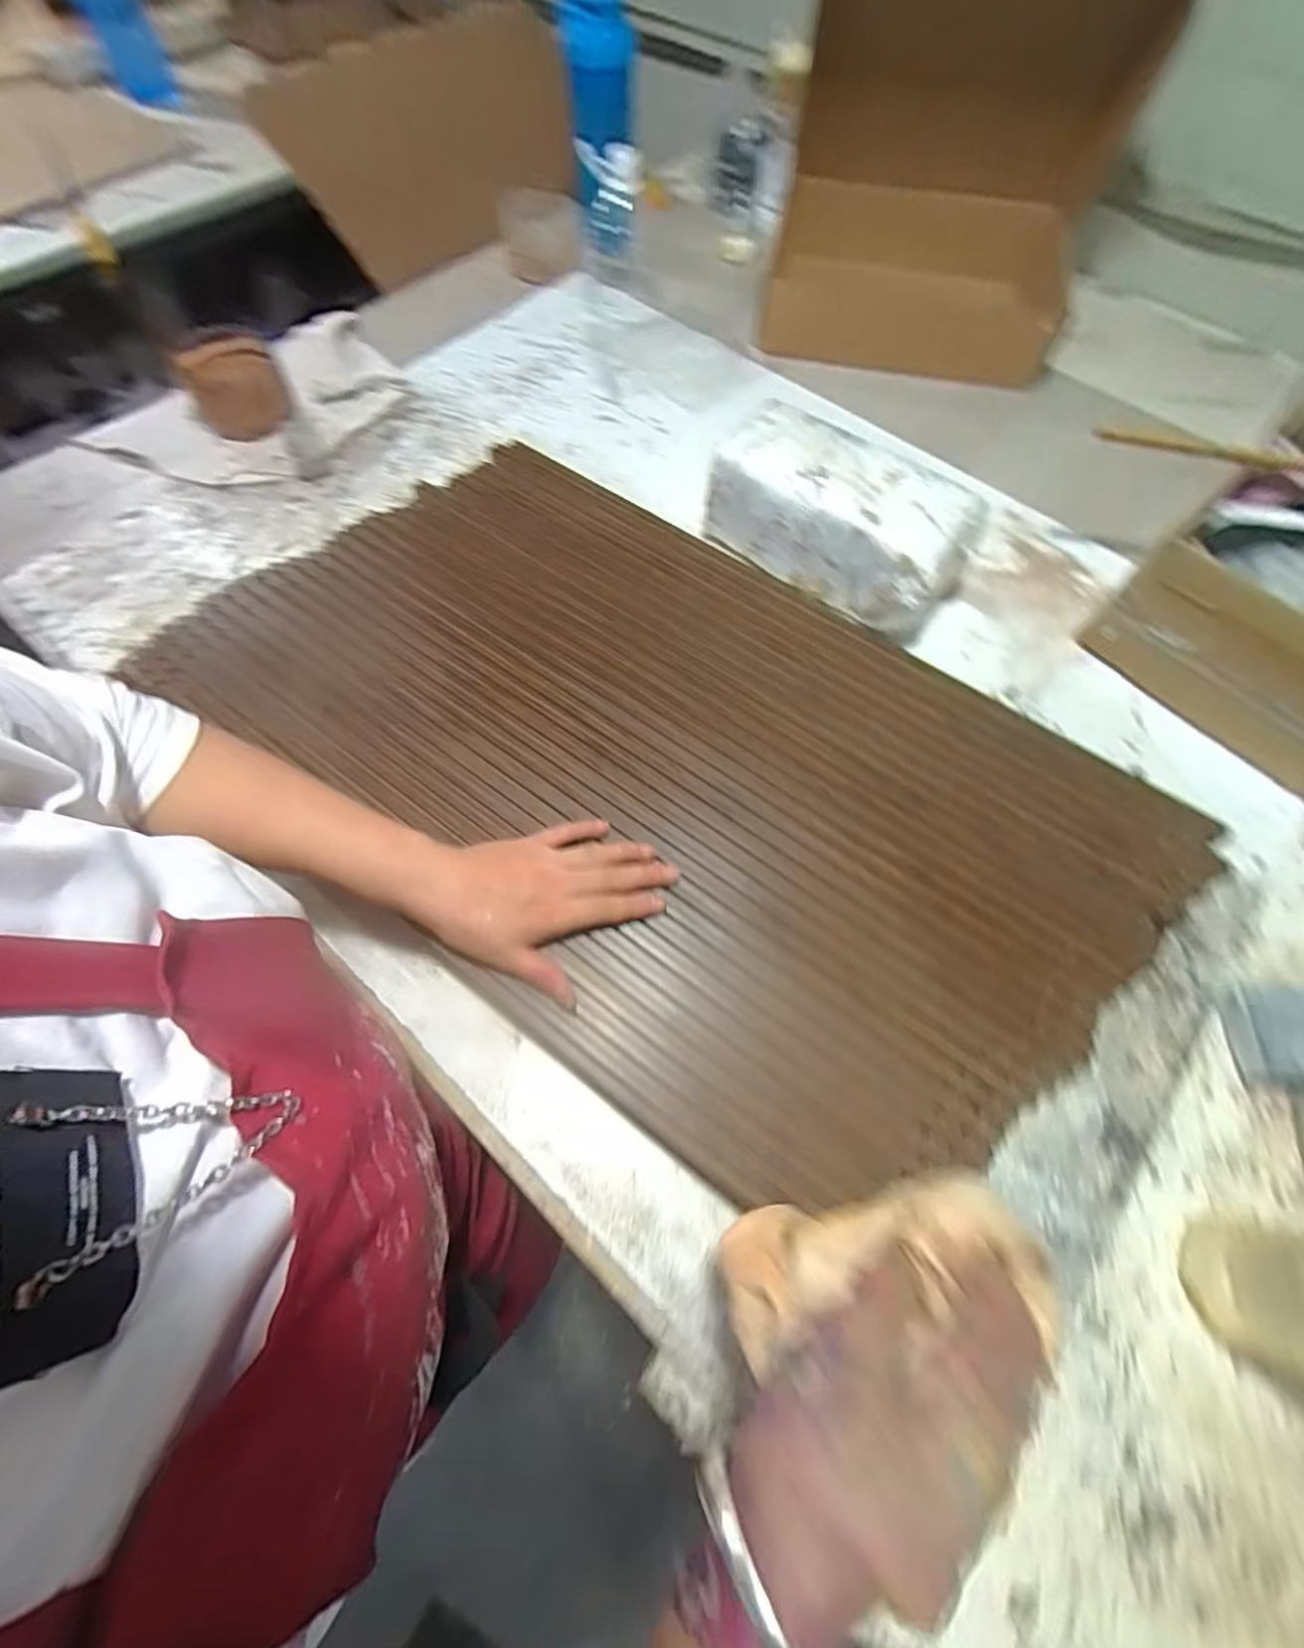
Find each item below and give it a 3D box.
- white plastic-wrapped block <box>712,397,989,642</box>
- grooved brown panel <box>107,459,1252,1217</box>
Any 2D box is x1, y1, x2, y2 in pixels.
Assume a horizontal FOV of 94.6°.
[{"bbox_3d":[0.180,-0.295,0.582,0.247,0.099,0.113,39,70,15],"label":"white plastic-wrapped block"},{"bbox_3d":[-0.001,-0.071,0.498,0.750,0.014,0.430,37,69,14],"label":"grooved brown panel"}]

